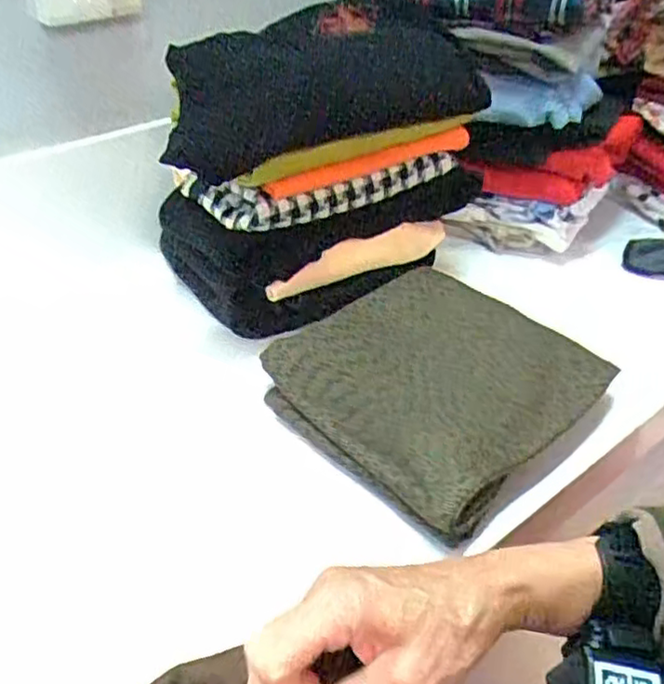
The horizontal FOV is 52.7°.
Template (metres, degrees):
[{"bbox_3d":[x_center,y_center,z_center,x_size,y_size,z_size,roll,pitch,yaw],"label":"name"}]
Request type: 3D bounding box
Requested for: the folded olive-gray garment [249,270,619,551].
[{"bbox_3d":[0.082,0.026,0.526,0.208,0.047,0.211,-30,47,-32],"label":"folded olive-gray garment"}]

